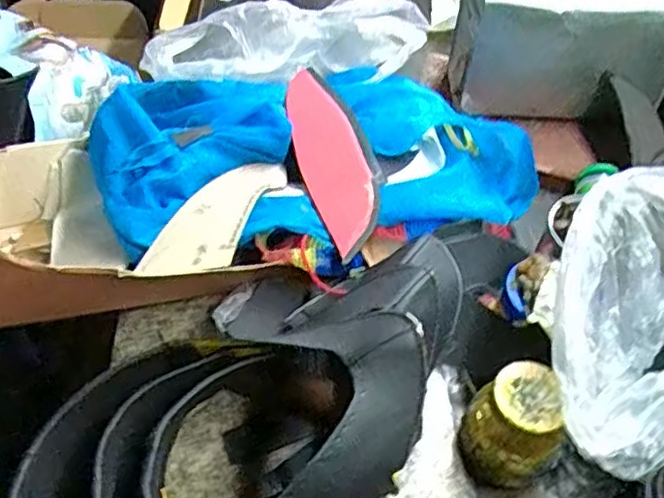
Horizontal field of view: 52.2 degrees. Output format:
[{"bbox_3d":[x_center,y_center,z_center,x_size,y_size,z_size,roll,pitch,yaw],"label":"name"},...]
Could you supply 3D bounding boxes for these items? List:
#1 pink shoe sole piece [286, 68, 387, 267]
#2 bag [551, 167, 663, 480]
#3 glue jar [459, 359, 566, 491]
[{"bbox_3d":[0.001,-0.092,0.607,0.068,0.034,0.226,-8,52,-12],"label":"pink shoe sole piece"},{"bbox_3d":[0.226,0.038,0.474,0.202,0.085,0.158,-30,59,-26],"label":"bag"},{"bbox_3d":[0.129,0.130,0.492,0.057,0.081,0.062,3,50,-3],"label":"glue jar"}]

